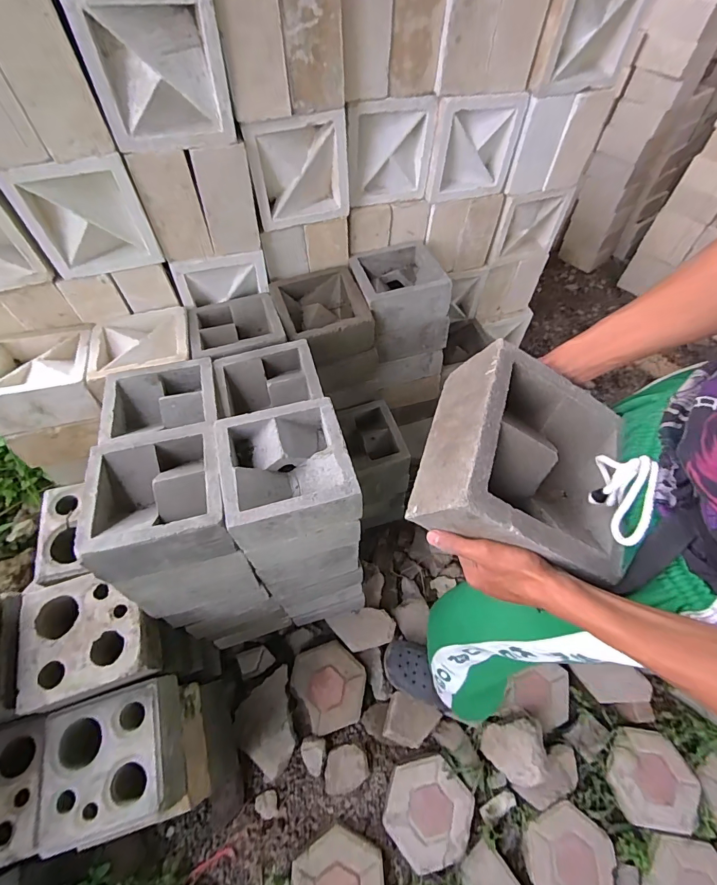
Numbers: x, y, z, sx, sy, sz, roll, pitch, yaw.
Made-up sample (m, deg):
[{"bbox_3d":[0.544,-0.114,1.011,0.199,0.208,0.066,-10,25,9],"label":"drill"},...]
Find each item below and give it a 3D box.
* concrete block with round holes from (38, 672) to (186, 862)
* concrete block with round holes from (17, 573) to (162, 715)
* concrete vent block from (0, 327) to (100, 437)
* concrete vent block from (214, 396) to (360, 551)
[{"bbox_3d":[-0.435,0.560,0.719,0.200,0.107,0.195,-15,58,-10],"label":"concrete block with round holes"},{"bbox_3d":[-0.489,0.350,0.744,0.208,0.071,0.194,-15,58,-11],"label":"concrete block with round holes"},{"bbox_3d":[-0.653,-0.138,0.832,0.200,0.097,0.192,-16,59,-11],"label":"concrete vent block"},{"bbox_3d":[-0.119,0.046,0.673,0.196,0.089,0.196,-15,58,-10],"label":"concrete vent block"}]

